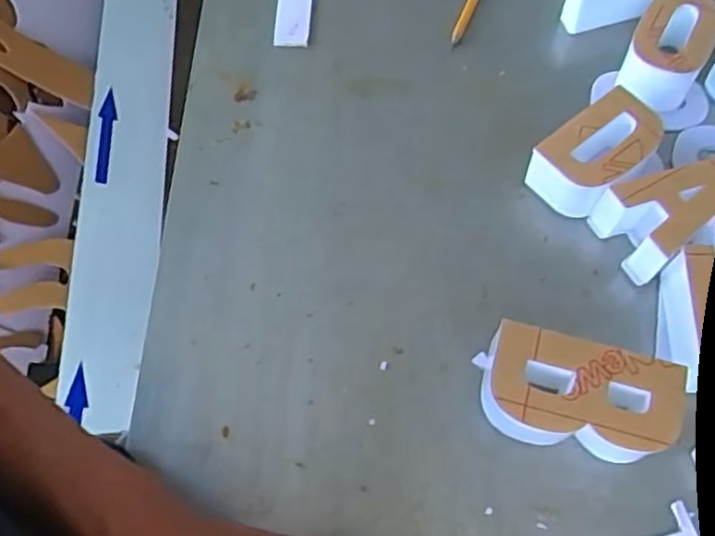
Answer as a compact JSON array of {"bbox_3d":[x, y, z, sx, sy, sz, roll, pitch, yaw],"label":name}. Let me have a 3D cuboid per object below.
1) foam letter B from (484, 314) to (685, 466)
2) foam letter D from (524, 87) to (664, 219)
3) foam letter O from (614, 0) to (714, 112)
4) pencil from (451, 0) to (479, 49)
[{"bbox_3d":[0.132,0.077,0.424,0.109,0.044,0.056,13,67,8],"label":"foam letter B"},{"bbox_3d":[0.168,-0.077,0.495,0.086,0.049,0.051,-36,69,-13],"label":"foam letter D"},{"bbox_3d":[0.235,-0.165,0.529,0.054,0.046,0.083,24,69,13],"label":"foam letter O"},{"bbox_3d":[0.094,-0.219,0.582,0.009,0.007,0.091,20,68,11],"label":"pencil"}]

